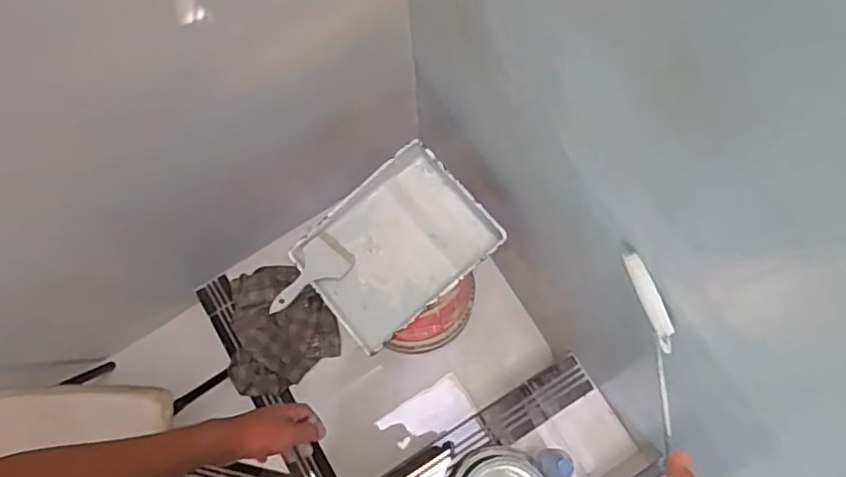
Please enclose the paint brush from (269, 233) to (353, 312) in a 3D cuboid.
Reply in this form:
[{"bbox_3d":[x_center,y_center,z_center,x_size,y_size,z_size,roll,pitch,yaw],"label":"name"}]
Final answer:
[{"bbox_3d":[-0.238,0.080,1.308,0.093,0.031,0.194,42,65,13],"label":"paint brush"}]

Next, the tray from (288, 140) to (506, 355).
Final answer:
[{"bbox_3d":[-0.060,0.011,1.315,0.362,0.060,0.293,-37,75,-9],"label":"tray"}]

